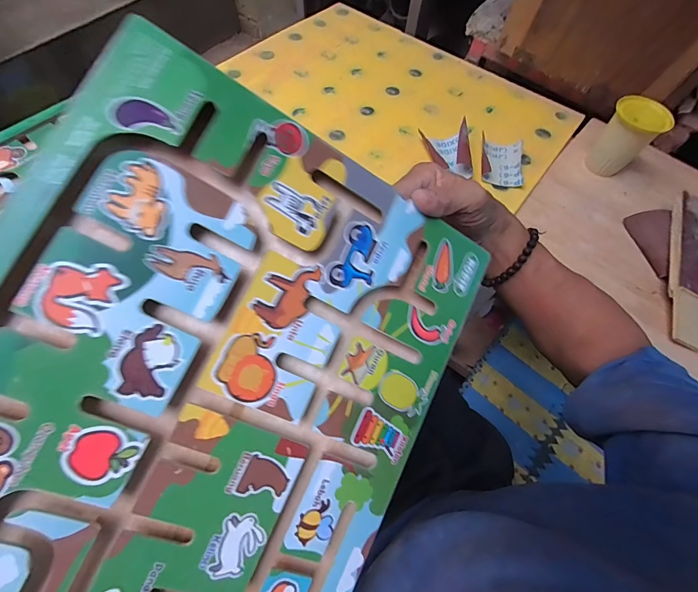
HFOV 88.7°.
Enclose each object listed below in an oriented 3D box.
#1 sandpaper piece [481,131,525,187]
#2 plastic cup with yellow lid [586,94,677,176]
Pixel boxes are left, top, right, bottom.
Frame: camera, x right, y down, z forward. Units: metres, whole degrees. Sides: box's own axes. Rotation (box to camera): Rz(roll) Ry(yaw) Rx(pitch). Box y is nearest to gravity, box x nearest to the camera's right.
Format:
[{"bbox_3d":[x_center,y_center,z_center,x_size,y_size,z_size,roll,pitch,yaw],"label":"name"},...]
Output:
[{"bbox_3d":[0.250,-0.222,0.586,0.074,0.026,0.099,14,67,4],"label":"sandpaper piece"},{"bbox_3d":[0.424,-0.244,0.555,0.069,0.100,0.075,1,66,-2],"label":"plastic cup with yellow lid"}]

